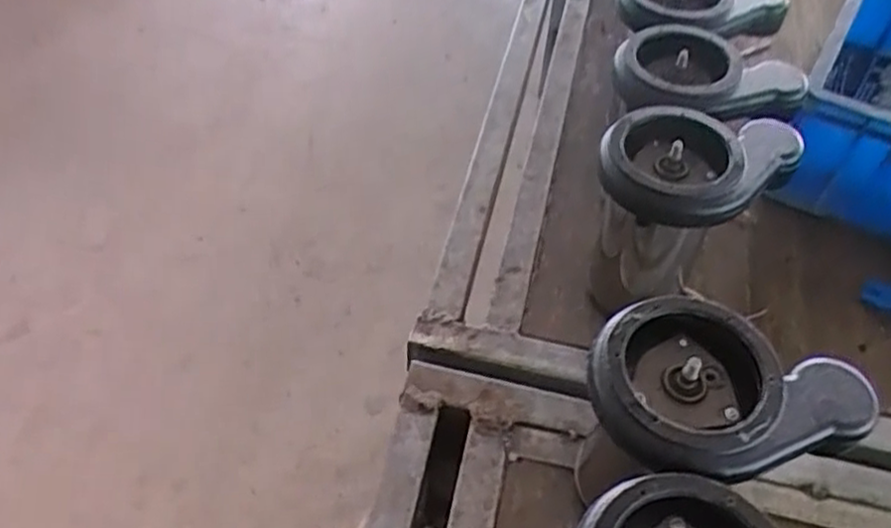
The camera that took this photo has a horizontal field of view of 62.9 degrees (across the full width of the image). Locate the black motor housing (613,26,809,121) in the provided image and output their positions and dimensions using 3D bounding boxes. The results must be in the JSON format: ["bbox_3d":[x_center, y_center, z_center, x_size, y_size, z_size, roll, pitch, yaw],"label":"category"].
[{"bbox_3d":[0.247,-0.178,0.685,0.172,0.048,0.110,12,50,7],"label":"black motor housing"}]

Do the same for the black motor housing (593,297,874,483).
[{"bbox_3d":[0.175,0.079,0.467,0.162,0.045,0.120,-9,50,-11],"label":"black motor housing"}]

